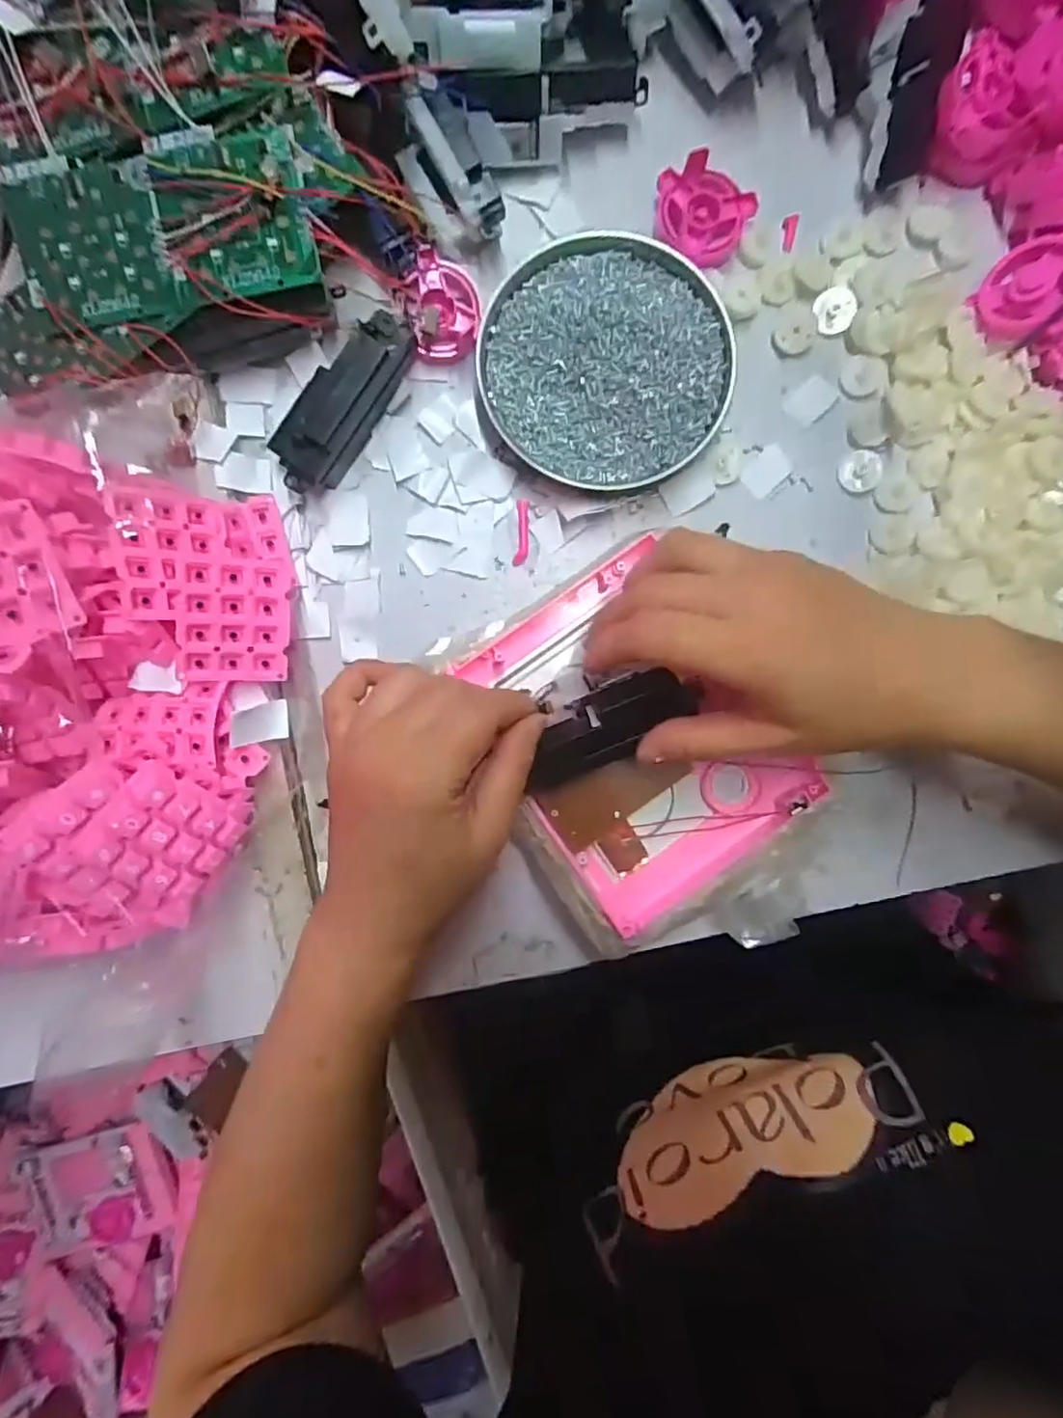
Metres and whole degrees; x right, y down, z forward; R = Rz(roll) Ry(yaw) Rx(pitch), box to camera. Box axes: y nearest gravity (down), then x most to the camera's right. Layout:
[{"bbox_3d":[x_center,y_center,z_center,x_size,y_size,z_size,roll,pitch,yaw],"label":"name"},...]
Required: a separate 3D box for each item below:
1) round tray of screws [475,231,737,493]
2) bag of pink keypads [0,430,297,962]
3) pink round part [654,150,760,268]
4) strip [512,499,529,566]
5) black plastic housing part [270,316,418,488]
[{"bbox_3d":[0.040,-0.189,0.345,0.134,0.027,0.130,0,91,-1],"label":"round tray of screws"},{"bbox_3d":[-0.233,-0.004,0.295,0.209,0.121,0.227,4,91,-1],"label":"bag of pink keypads"},{"bbox_3d":[0.094,-0.274,0.349,0.051,0.019,0.051,-1,100,-3],"label":"pink round part"},{"bbox_3d":[-0.005,-0.101,0.357,0.008,0.004,0.036,4,91,-1],"label":"strip"},{"bbox_3d":[-0.100,-0.163,0.337,0.029,0.035,0.100,40,90,-1],"label":"black plastic housing part"}]

